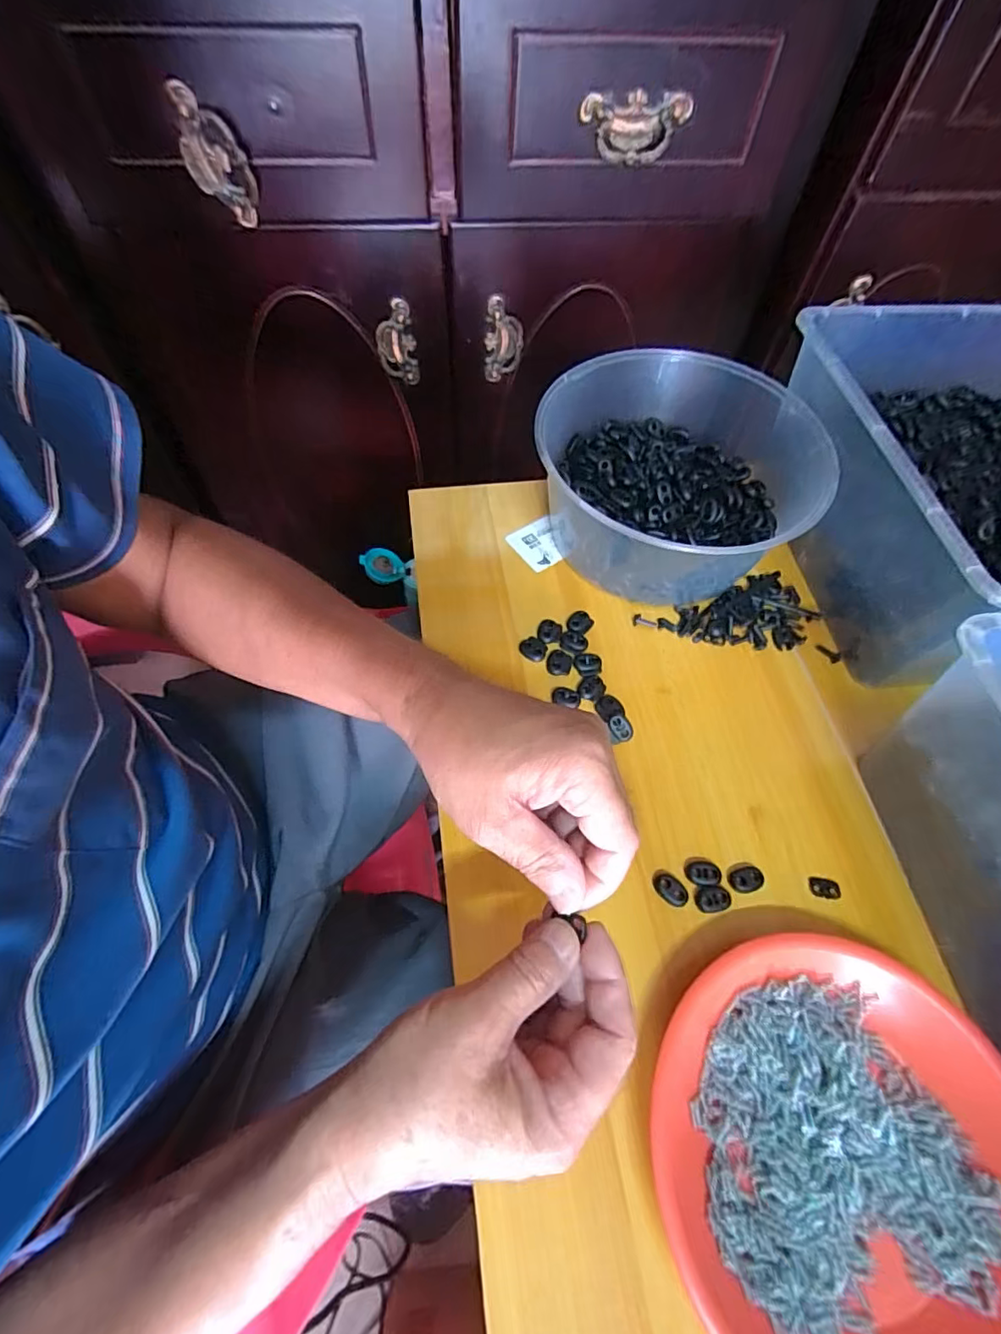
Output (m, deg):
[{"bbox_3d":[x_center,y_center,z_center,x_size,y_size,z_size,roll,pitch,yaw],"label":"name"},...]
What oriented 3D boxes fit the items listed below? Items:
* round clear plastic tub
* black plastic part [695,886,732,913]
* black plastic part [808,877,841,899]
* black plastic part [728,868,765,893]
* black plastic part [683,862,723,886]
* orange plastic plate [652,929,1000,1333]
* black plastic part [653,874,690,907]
[{"bbox_3d":[0.147,-0.163,0.467,0.219,0.096,0.214,1,60,-2],"label":"round clear plastic tub"},{"bbox_3d":[0.134,0.147,0.344,0.022,0.004,0.015,-7,61,-6],"label":"black plastic part"},{"bbox_3d":[0.209,0.142,0.350,0.019,0.004,0.012,7,60,2],"label":"black plastic part"},{"bbox_3d":[0.158,0.137,0.350,0.022,0.004,0.015,-8,61,-7],"label":"black plastic part"},{"bbox_3d":[0.130,0.133,0.350,0.022,0.004,0.014,1,60,-2],"label":"black plastic part"},{"bbox_3d":[0.174,0.244,0.274,0.183,0.028,0.188,1,60,-2],"label":"orange plastic plate"},{"bbox_3d":[0.109,0.142,0.346,0.022,0.005,0.014,39,66,18],"label":"black plastic part"}]

